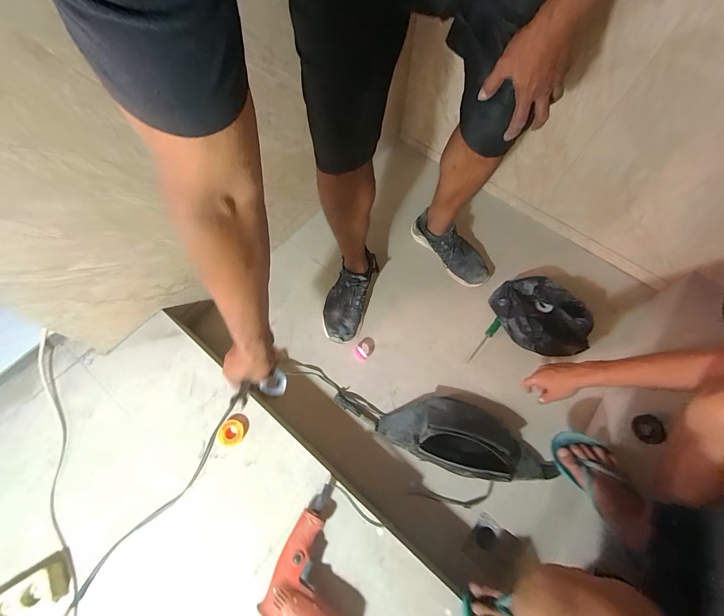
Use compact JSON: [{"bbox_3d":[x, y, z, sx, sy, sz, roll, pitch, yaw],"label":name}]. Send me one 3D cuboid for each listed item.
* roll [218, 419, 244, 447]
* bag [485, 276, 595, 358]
[{"bbox_3d":[-0.281,0.269,0.689,0.054,0.023,0.054,1,65,-3],"label":"roll"},{"bbox_3d":[0.508,0.020,0.913,0.195,0.104,0.255,-22,69,-11],"label":"bag"}]

